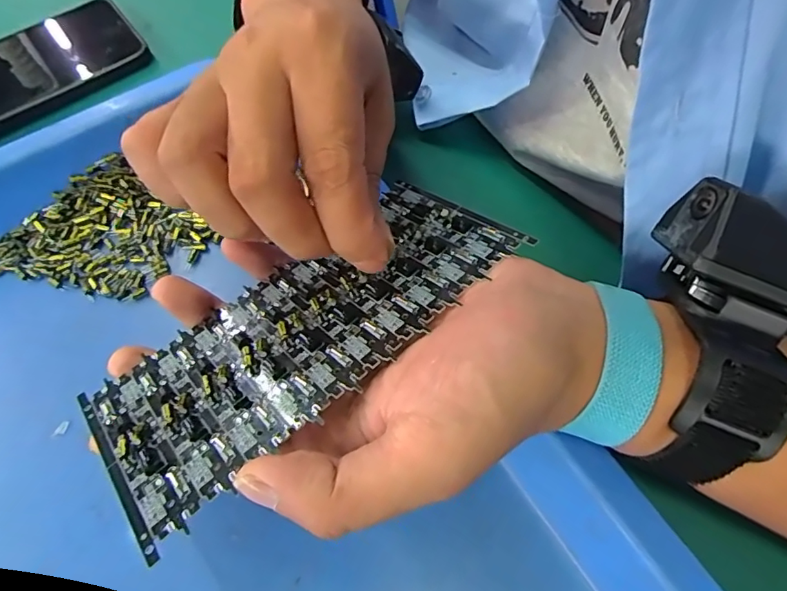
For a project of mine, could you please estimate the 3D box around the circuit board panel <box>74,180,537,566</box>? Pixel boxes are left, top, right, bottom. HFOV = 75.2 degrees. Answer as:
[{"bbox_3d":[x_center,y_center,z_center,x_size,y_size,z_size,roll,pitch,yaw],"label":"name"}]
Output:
[{"bbox_3d":[-0.032,0.009,0.195,0.164,0.004,0.073,-38,48,-20],"label":"circuit board panel"}]

